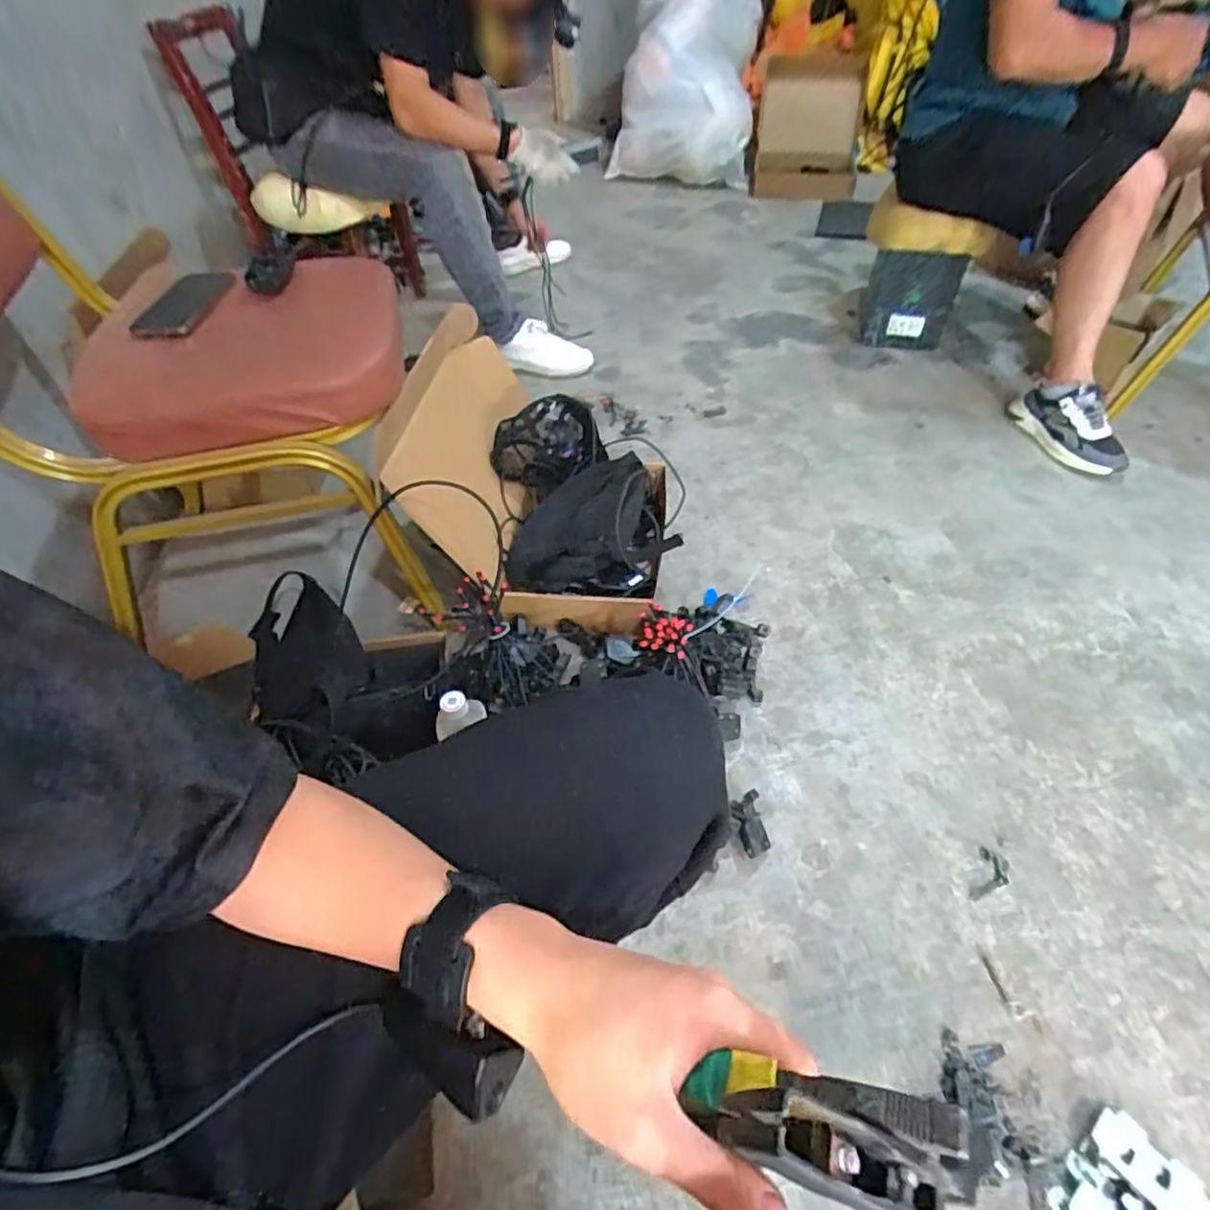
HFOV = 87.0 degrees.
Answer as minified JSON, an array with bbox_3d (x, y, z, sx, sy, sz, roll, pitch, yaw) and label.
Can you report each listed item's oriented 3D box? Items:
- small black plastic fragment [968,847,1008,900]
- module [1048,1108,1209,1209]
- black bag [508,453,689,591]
[{"bbox_3d":[0.480,0.341,0.794,0.034,0.004,0.071,23,55,21],"label":"small black plastic fragment"},{"bbox_3d":[0.490,0.556,0.594,0.127,0.030,0.099,-30,55,-20],"label":"module"},{"bbox_3d":[-0.024,-0.133,1.100,0.293,0.129,0.235,0,50,3],"label":"black bag"}]

